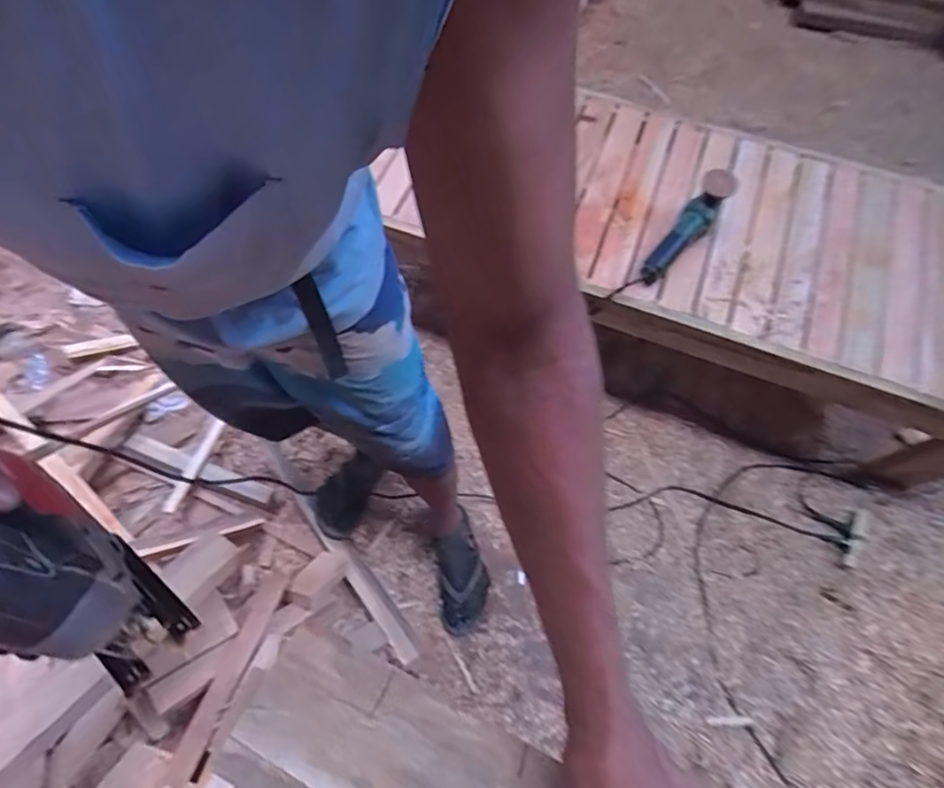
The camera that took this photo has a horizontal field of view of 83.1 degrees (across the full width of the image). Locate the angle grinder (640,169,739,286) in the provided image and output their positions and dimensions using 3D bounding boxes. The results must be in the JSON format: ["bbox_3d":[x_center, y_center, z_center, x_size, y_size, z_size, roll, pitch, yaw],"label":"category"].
[{"bbox_3d":[0.433,-0.330,1.076,0.068,0.125,0.222,34,68,15],"label":"angle grinder"}]

